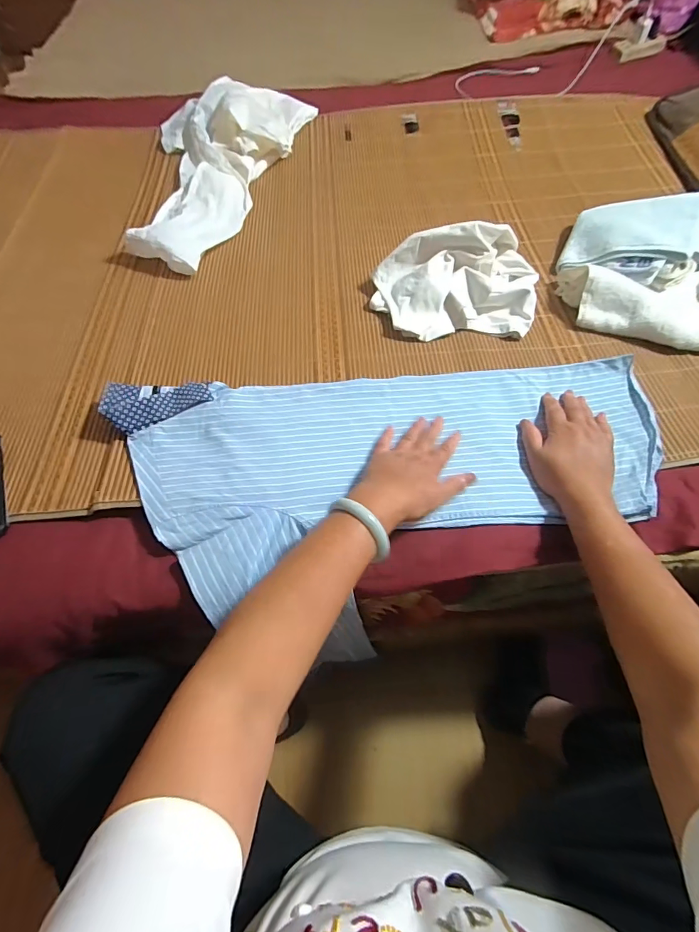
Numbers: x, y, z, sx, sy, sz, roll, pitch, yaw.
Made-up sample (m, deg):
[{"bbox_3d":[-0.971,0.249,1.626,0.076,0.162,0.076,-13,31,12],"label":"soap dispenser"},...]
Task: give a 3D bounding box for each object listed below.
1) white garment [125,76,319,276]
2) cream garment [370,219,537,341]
[{"bbox_3d":[-0.302,-0.611,0.856,0.313,0.064,0.596,10,61,8],"label":"white garment"},{"bbox_3d":[0.163,-0.281,0.657,0.248,0.099,0.160,-6,60,-1],"label":"cream garment"}]

